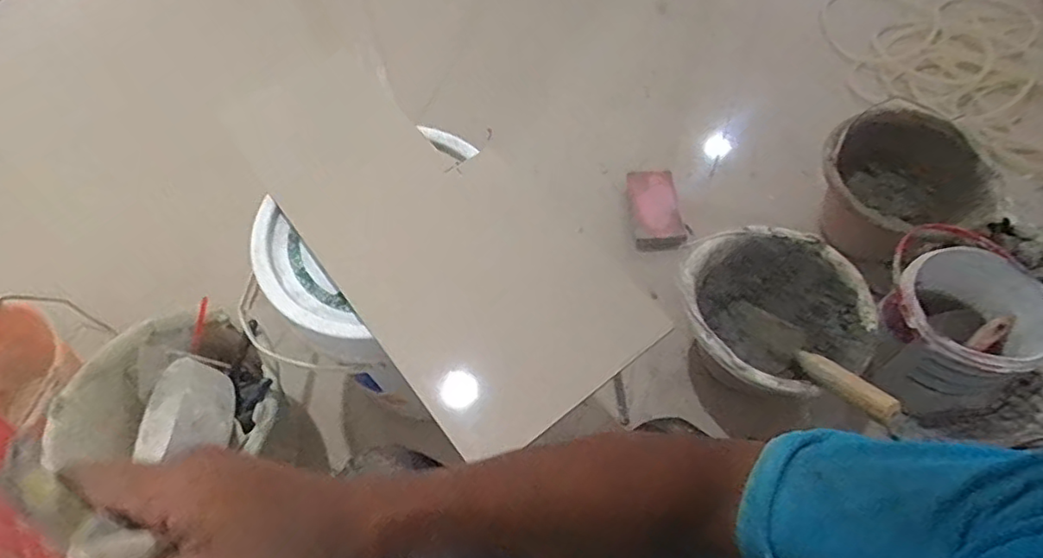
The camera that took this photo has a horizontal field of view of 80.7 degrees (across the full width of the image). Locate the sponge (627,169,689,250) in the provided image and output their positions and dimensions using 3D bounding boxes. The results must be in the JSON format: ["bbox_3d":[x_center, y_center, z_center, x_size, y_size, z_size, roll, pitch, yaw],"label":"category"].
[{"bbox_3d":[0.243,-0.128,1.106,0.088,0.029,0.159,-5,59,0],"label":"sponge"}]

